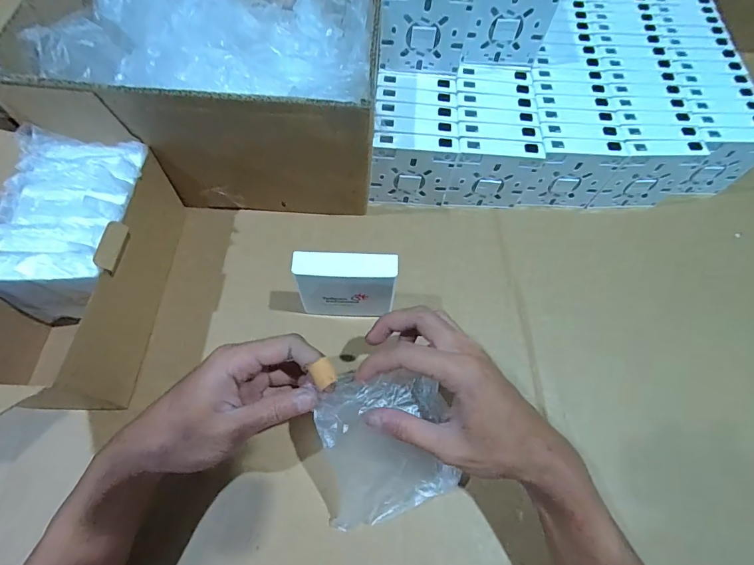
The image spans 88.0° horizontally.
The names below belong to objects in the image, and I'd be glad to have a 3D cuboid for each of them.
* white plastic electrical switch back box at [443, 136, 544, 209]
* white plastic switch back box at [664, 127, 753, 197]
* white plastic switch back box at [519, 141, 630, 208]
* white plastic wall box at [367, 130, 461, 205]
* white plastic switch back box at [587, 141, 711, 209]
[{"bbox_3d":[0.122,-0.114,0.425,0.086,0.087,0.020,4,64,-1],"label":"white plastic electrical switch back box"},{"bbox_3d":[0.380,-0.135,0.443,0.084,0.082,0.026,-5,65,-6],"label":"white plastic switch back box"},{"bbox_3d":[0.209,-0.117,0.431,0.086,0.086,0.020,0,64,-4],"label":"white plastic switch back box"},{"bbox_3d":[0.036,-0.118,0.421,0.084,0.090,0.021,2,64,-2],"label":"white plastic wall box"},{"bbox_3d":[0.298,-0.118,0.433,0.091,0.081,0.025,-6,65,-6],"label":"white plastic switch back box"}]

